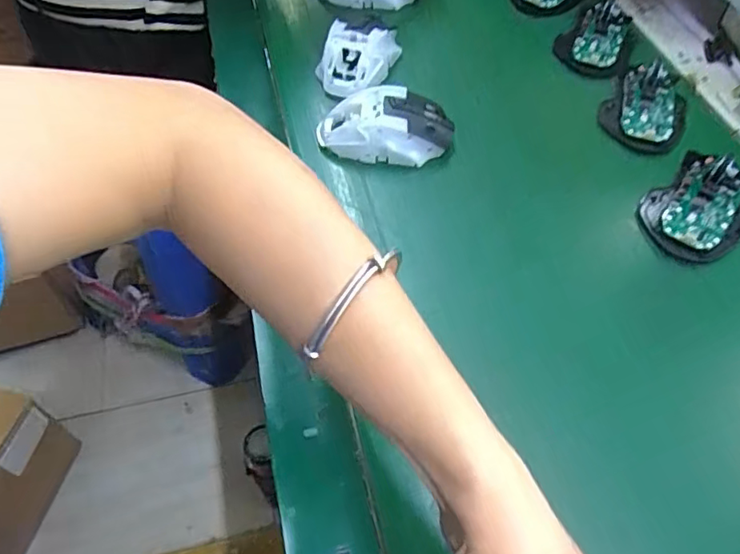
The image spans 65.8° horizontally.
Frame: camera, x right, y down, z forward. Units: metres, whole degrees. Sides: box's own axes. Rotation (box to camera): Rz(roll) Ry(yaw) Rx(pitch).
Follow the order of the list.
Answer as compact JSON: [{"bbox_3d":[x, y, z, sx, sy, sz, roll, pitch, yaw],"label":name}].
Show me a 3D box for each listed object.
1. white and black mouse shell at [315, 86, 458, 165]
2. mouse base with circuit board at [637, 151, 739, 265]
[{"bbox_3d":[0.013,-0.131,0.500,0.113,0.042,0.058,7,55,6],"label":"white and black mouse shell"},{"bbox_3d":[0.266,-0.059,0.457,0.104,0.022,0.072,-34,61,-22],"label":"mouse base with circuit board"}]

